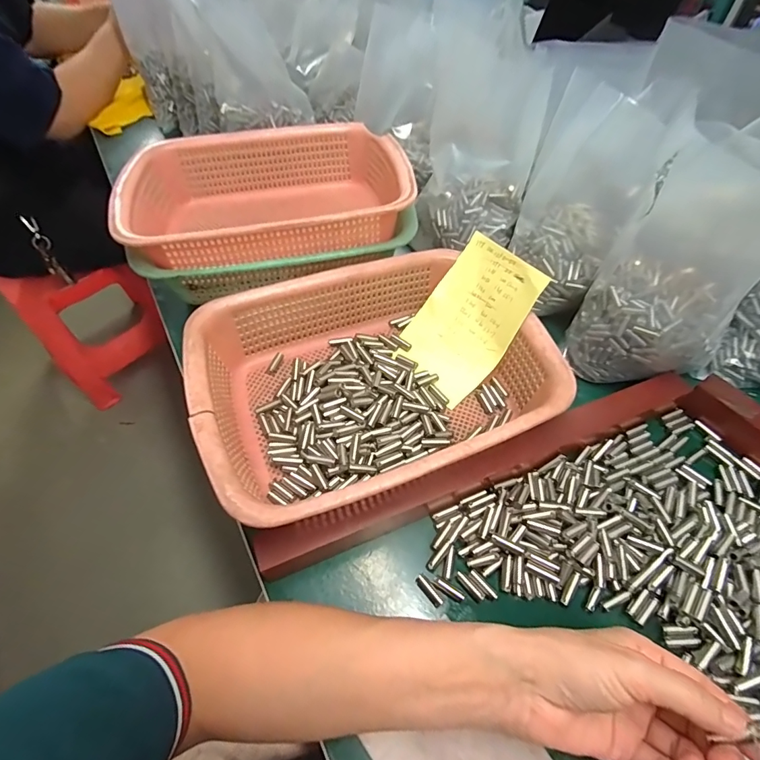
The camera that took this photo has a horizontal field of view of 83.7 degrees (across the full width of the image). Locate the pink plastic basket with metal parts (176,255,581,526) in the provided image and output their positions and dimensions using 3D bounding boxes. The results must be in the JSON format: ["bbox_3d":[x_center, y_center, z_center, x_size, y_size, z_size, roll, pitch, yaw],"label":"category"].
[{"bbox_3d":[-0.006,-0.003,0.379,0.285,0.081,0.215,-20,57,-13],"label":"pink plastic basket with metal parts"}]

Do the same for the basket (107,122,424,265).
[{"bbox_3d":[-0.122,-0.201,0.479,0.285,0.086,0.208,-9,56,-5],"label":"basket"}]

